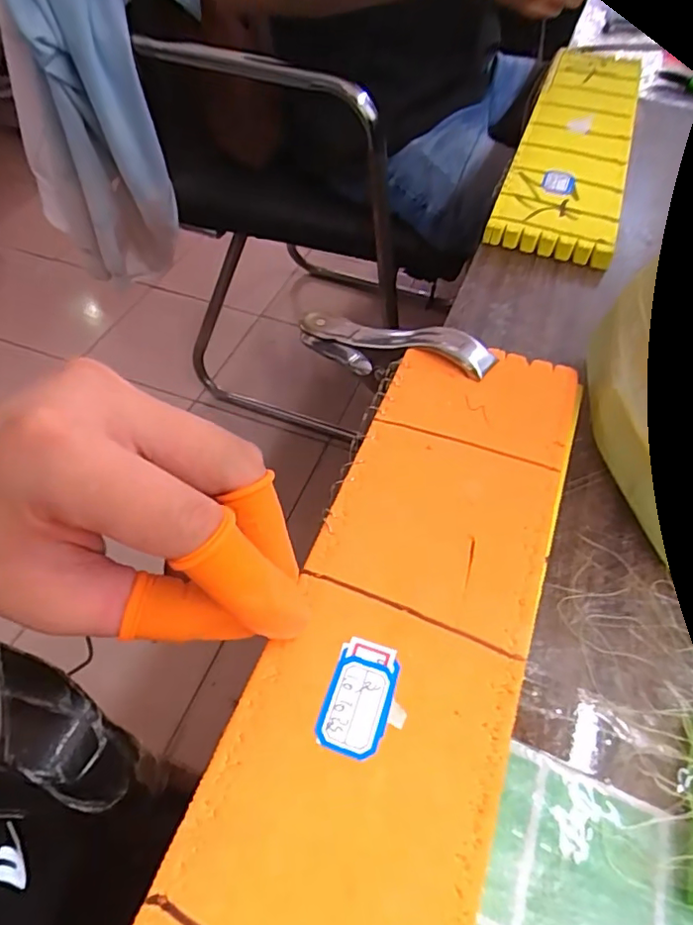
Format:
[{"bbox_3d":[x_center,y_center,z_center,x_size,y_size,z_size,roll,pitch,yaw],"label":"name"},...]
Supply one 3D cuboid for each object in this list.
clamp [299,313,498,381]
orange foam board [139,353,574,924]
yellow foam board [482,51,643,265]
[{"bbox_3d":[0.023,-0.058,0.297,0.114,0.036,0.016,15,51,38],"label":"clamp"},{"bbox_3d":[0.010,0.069,0.177,0.084,0.004,0.309,21,55,14],"label":"orange foam board"},{"bbox_3d":[0.186,-0.261,0.450,0.081,0.018,0.325,17,55,11],"label":"yellow foam board"}]

